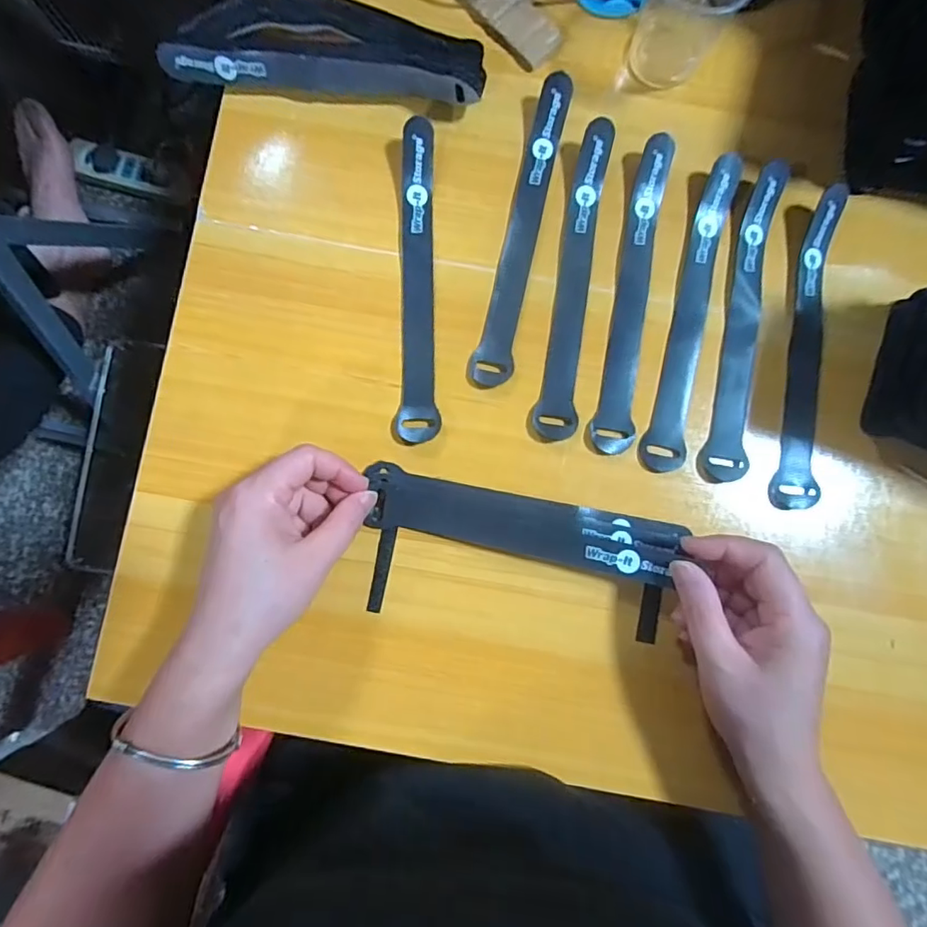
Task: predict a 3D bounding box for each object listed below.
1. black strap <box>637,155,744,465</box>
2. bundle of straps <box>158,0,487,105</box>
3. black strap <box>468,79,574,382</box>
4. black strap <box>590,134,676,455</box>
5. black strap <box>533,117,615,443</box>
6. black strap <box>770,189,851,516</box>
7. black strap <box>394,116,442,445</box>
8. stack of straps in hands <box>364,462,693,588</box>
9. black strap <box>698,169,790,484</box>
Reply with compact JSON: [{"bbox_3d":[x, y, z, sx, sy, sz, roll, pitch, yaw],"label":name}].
[{"bbox_3d":[0.147,-0.096,0.344,0.024,0.011,0.207,16,83,3],"label":"black strap"},{"bbox_3d":[-0.088,-0.267,0.351,0.200,0.027,0.054,7,83,1],"label":"bundle of straps"},{"bbox_3d":[0.039,-0.149,0.347,0.024,0.017,0.207,14,82,4],"label":"black strap"},{"bbox_3d":[0.110,-0.108,0.344,0.024,0.013,0.204,12,82,4],"label":"black strap"},{"bbox_3d":[0.071,-0.116,0.343,0.023,0.016,0.205,8,82,5],"label":"black strap"},{"bbox_3d":[0.215,-0.071,0.331,0.026,0.014,0.196,12,83,1],"label":"black strap"},{"bbox_3d":[-0.030,-0.116,0.342,0.024,0.014,0.204,-1,83,0],"label":"black strap"},{"bbox_3d":[0.036,0.036,0.321,0.186,0.024,0.036,11,83,5],"label":"stack of straps in hands"},{"bbox_3d":[0.179,-0.090,0.343,0.026,0.013,0.204,12,83,1],"label":"black strap"}]

